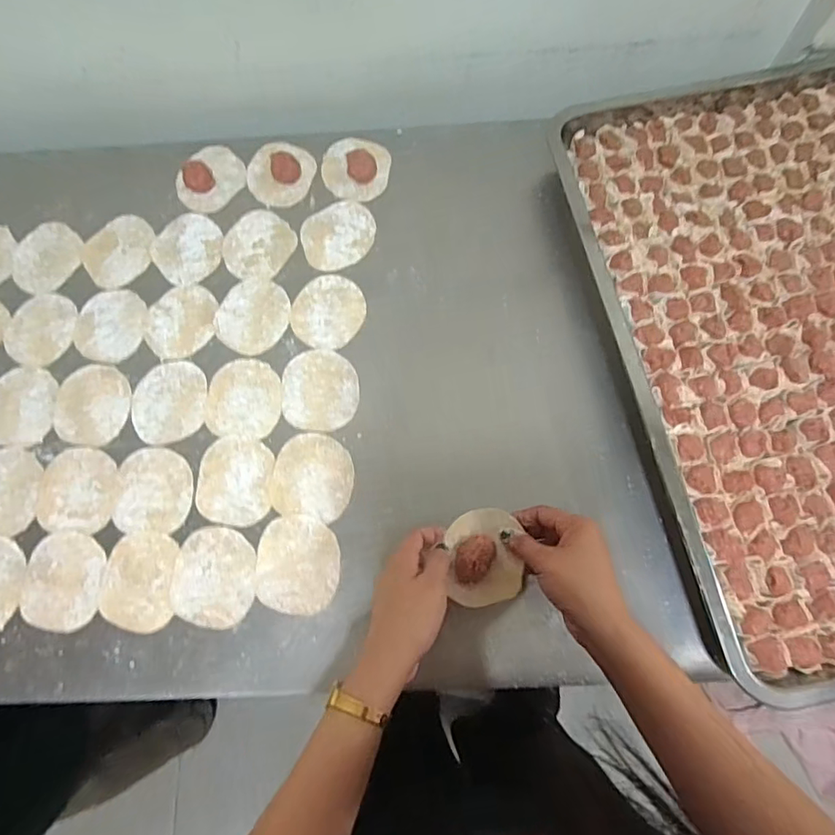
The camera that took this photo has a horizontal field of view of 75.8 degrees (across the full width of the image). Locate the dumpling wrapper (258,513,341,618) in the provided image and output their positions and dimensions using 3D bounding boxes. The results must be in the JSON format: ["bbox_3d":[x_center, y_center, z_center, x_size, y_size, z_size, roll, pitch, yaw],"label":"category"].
[{"bbox_3d":[-0.110,0.134,0.491,0.075,0.004,0.085,-1,73,0],"label":"dumpling wrapper"}]

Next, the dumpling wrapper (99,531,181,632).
[{"bbox_3d":[-0.256,0.150,0.493,0.067,0.004,0.086,-2,73,0],"label":"dumpling wrapper"}]

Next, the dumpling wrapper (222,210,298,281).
[{"bbox_3d":[-0.177,-0.192,0.595,0.078,0.004,0.084,0,73,0],"label":"dumpling wrapper"}]

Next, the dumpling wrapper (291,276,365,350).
[{"bbox_3d":[-0.094,-0.111,0.566,0.076,0.004,0.085,2,73,1],"label":"dumpling wrapper"}]

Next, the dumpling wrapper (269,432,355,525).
[{"bbox_3d":[-0.100,0.055,0.512,0.077,0.004,0.079,0,73,0],"label":"dumpling wrapper"}]

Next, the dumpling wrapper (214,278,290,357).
[{"bbox_3d":[-0.174,-0.109,0.568,0.077,0.004,0.083,0,73,0],"label":"dumpling wrapper"}]

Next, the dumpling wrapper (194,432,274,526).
[{"bbox_3d":[-0.176,0.060,0.515,0.072,0.004,0.085,-1,73,0],"label":"dumpling wrapper"}]

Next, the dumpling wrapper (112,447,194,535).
[{"bbox_3d":[-0.254,0.070,0.517,0.072,0.004,0.080,-3,73,-1],"label":"dumpling wrapper"}]

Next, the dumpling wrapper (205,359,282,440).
[{"bbox_3d":[-0.175,-0.019,0.541,0.074,0.004,0.082,0,73,1],"label":"dumpling wrapper"}]

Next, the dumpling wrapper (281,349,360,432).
[{"bbox_3d":[-0.098,-0.028,0.540,0.076,0.004,0.084,-6,73,-1],"label":"dumpling wrapper"}]

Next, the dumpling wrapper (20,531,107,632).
[{"bbox_3d":[-0.326,0.150,0.495,0.072,0.006,0.086,1,73,1],"label":"dumpling wrapper"}]

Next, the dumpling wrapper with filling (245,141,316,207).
[{"bbox_3d":[-0.157,-0.283,0.615,0.077,0.016,0.081,0,73,0],"label":"dumpling wrapper with filling"}]

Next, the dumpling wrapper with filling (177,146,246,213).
[{"bbox_3d":[-0.237,-0.278,0.620,0.060,0.015,0.085,27,75,8],"label":"dumpling wrapper with filling"}]

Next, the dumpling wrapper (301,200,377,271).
[{"bbox_3d":[-0.086,-0.202,0.593,0.084,0.004,0.076,-30,75,-8],"label":"dumpling wrapper"}]

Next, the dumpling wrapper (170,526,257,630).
[{"bbox_3d":[-0.186,0.145,0.490,0.076,0.004,0.084,8,73,3],"label":"dumpling wrapper"}]

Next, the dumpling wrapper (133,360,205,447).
[{"bbox_3d":[-0.251,-0.017,0.543,0.073,0.004,0.083,-10,73,-3],"label":"dumpling wrapper"}]

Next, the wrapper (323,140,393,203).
[{"bbox_3d":[-0.071,-0.290,0.613,0.078,0.017,0.089,8,73,3],"label":"wrapper"}]

